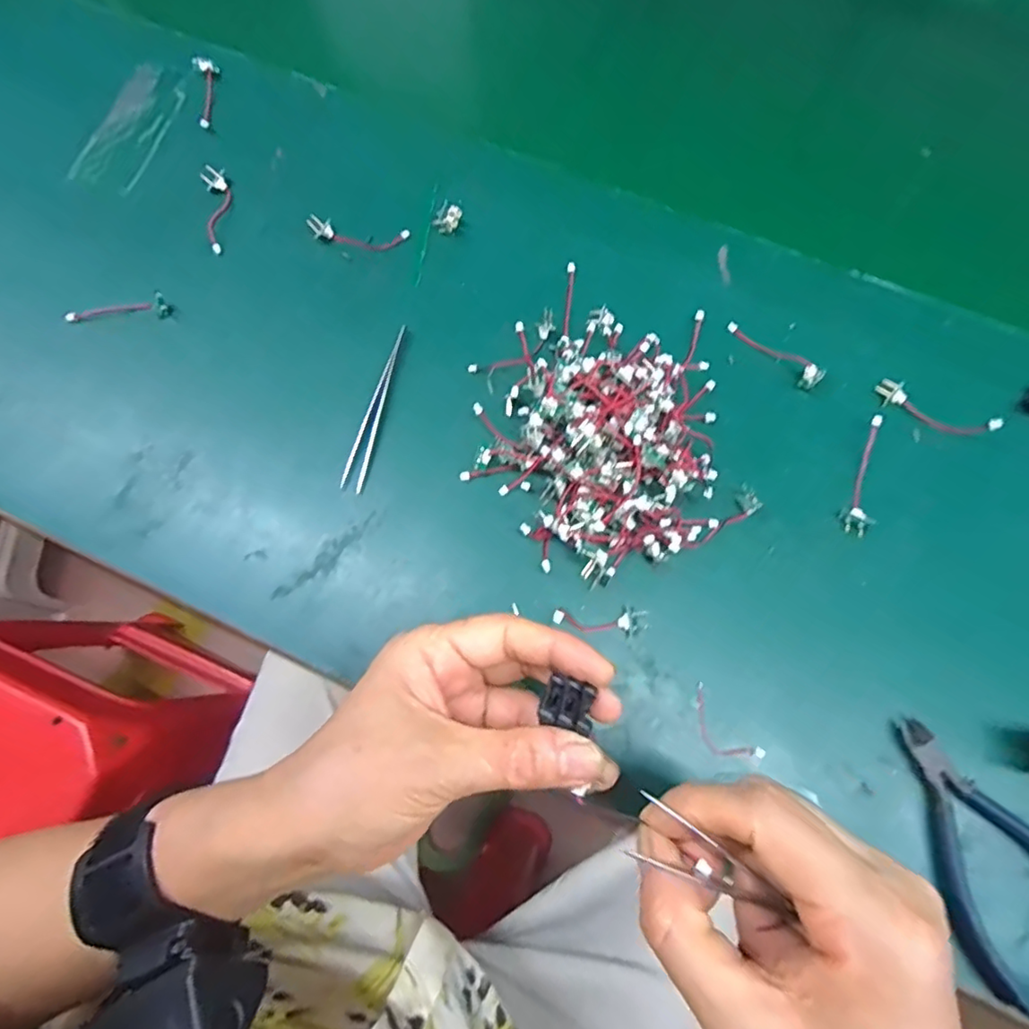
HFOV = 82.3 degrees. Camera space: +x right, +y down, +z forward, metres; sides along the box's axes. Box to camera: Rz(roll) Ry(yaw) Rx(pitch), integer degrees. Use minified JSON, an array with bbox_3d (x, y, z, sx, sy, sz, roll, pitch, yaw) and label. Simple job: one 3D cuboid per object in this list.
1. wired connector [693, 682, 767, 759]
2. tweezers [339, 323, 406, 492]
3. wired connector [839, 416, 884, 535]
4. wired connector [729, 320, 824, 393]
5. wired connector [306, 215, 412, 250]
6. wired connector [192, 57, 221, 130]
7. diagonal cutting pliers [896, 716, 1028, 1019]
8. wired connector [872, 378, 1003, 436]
[{"bbox_3d":[0.101,0.107,0.291,0.020,0.004,0.043,-38,77,-10],"label":"wired connector"},{"bbox_3d":[-0.081,-0.063,0.341,0.013,0.007,0.104,12,74,4],"label":"tweezers"},{"bbox_3d":[0.196,-0.020,0.323,0.016,0.015,0.067,22,75,6],"label":"wired connector"},{"bbox_3d":[0.152,-0.095,0.348,0.061,0.012,0.012,38,77,11],"label":"wired connector"},{"bbox_3d":[-0.098,-0.175,0.366,0.061,0.008,0.015,6,74,2],"label":"wired connector"},{"bbox_3d":[-0.209,-0.287,0.399,0.015,0.012,0.052,-11,74,-3],"label":"wired connector"},{"bbox_3d":[0.223,0.152,0.275,0.063,0.010,0.115,-19,74,-5],"label":"diagonal cutting pliers"},{"bbox_3d":[0.234,-0.062,0.326,0.059,0.018,0.017,25,75,7],"label":"wired connector"}]

